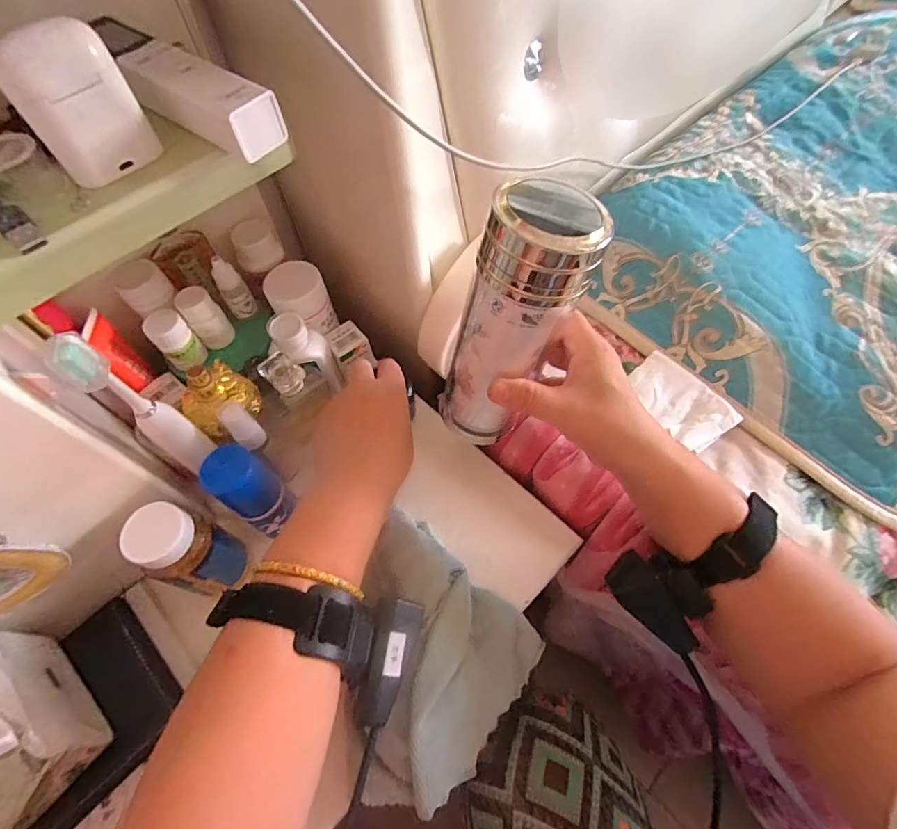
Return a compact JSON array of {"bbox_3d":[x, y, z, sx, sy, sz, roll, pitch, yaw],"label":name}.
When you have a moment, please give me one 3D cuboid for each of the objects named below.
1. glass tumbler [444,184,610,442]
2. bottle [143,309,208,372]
[{"bbox_3d":[0.033,-0.050,0.303,0.053,0.183,0.057,8,51,-10],"label":"glass tumbler"},{"bbox_3d":[-0.216,-0.058,0.376,0.024,0.045,0.027,40,69,22],"label":"bottle"}]

